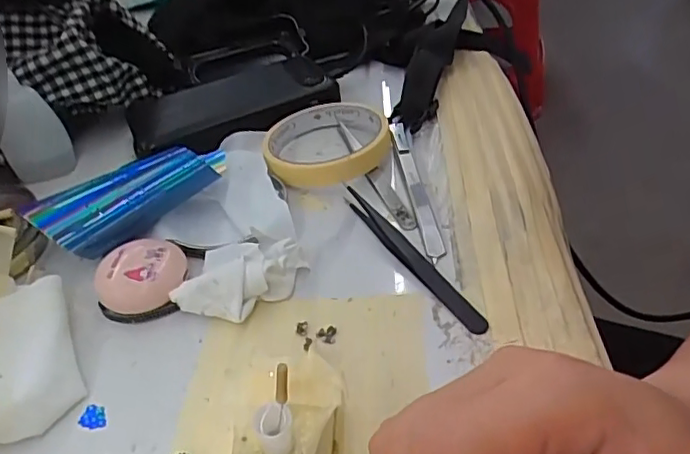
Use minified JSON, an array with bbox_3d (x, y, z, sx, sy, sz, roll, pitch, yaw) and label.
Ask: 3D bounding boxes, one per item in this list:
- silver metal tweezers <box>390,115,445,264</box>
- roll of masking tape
[{"bbox_3d":[0.043,-0.034,0.375,0.012,0.010,0.145,-8,41,-1],"label":"silver metal tweezers"},{"bbox_3d":[-0.012,-0.061,0.406,0.083,0.020,0.085,-4,41,3],"label":"roll of masking tape"}]

